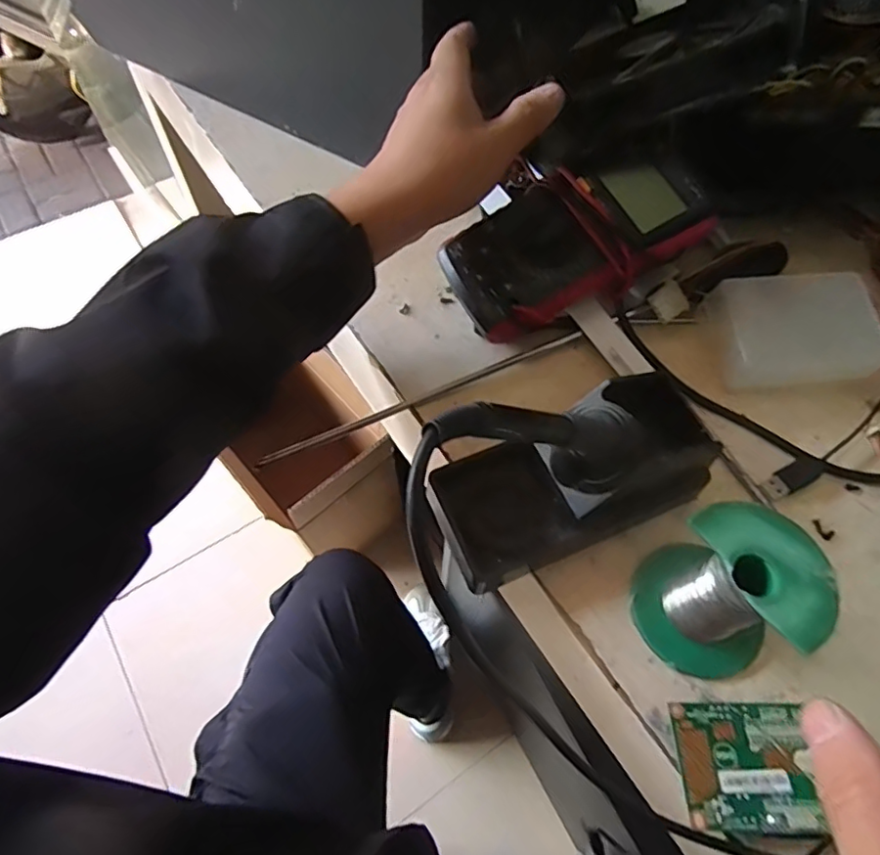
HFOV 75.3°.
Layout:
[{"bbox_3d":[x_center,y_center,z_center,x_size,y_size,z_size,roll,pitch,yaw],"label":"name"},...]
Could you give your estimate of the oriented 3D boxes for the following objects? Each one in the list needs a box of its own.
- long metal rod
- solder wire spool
[{"bbox_3d":[-0.009,-0.021,0.370,0.225,0.007,0.007,-23,64,-13],"label":"long metal rod"},{"bbox_3d":[0.140,0.082,0.282,0.065,0.067,0.066,0,61,-1],"label":"solder wire spool"}]

